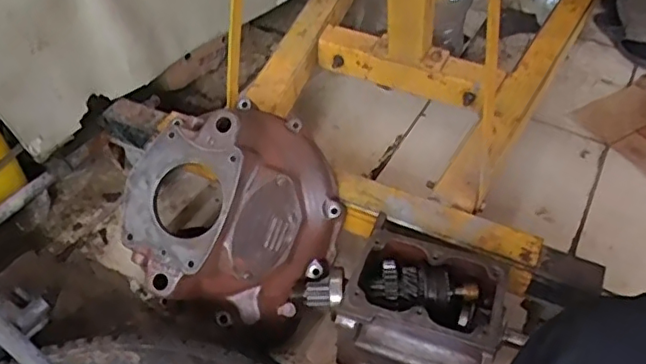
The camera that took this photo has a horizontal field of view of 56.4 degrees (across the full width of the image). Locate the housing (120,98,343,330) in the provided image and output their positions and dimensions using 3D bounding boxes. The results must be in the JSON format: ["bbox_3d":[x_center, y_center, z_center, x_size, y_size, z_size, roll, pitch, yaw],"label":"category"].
[{"bbox_3d":[-0.125,0.042,0.912,0.308,0.304,0.141,-59,29,-6],"label":"housing"}]

